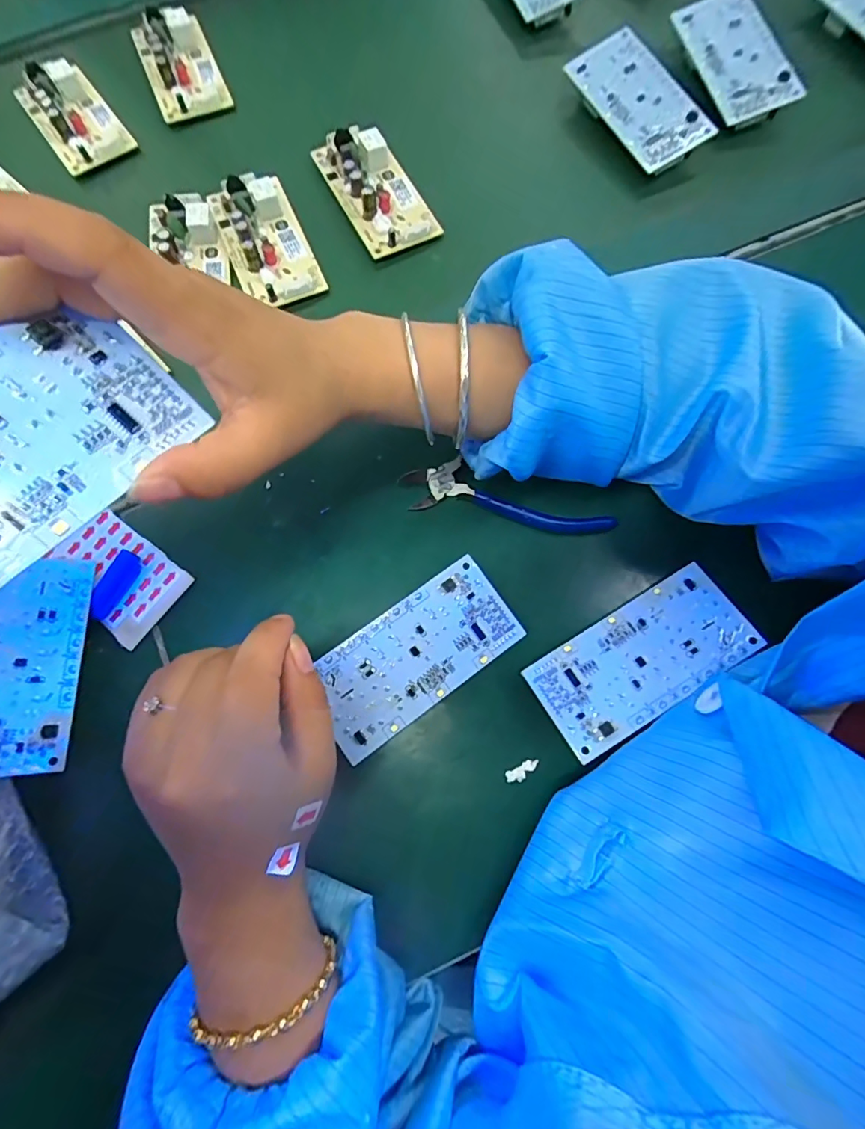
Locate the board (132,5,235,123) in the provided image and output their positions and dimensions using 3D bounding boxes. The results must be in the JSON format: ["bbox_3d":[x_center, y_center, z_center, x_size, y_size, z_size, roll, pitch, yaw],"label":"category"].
[{"bbox_3d":[-0.201,-0.400,0.397,0.053,0.016,0.104,-23,76,-4],"label":"board"}]

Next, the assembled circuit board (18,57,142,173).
[{"bbox_3d":[-0.280,-0.349,0.386,0.053,0.016,0.105,-36,77,-7],"label":"assembled circuit board"}]

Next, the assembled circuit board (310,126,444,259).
[{"bbox_3d":[-0.042,-0.272,0.357,0.050,0.018,0.108,-28,77,-5],"label":"assembled circuit board"}]

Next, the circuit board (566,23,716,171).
[{"bbox_3d":[0.146,-0.339,0.366,0.056,0.014,0.109,-36,82,3],"label":"circuit board"}]

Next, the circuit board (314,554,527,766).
[{"bbox_3d":[-0.009,0.048,0.269,0.110,0.004,0.055,-35,86,-10],"label":"circuit board"}]

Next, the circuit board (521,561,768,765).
[{"bbox_3d":[0.111,0.050,0.266,0.113,0.004,0.054,-32,68,-4],"label":"circuit board"}]

